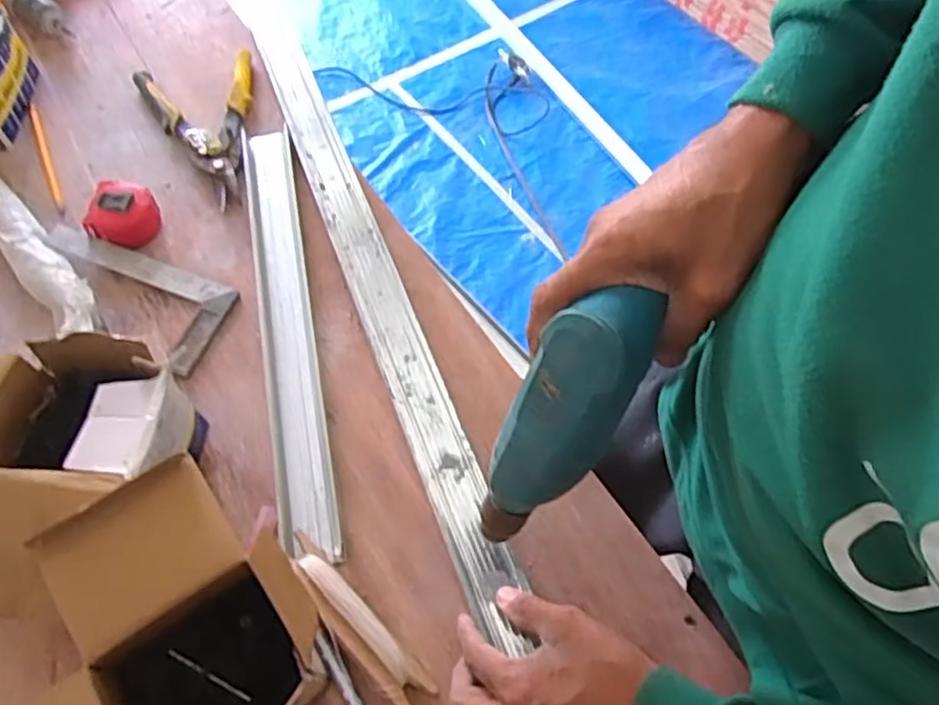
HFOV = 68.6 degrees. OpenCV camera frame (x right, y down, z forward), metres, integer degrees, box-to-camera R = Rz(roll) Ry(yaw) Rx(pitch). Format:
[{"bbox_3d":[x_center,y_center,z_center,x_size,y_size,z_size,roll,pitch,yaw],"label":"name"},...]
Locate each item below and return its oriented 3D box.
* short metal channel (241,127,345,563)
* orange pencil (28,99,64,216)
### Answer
[{"bbox_3d":[-0.179,-0.039,0.671,0.048,0.013,0.476,-10,62,-9],"label":"short metal channel"},{"bbox_3d":[-0.469,-0.220,0.762,0.010,0.004,0.166,-22,64,-15],"label":"orange pencil"}]

